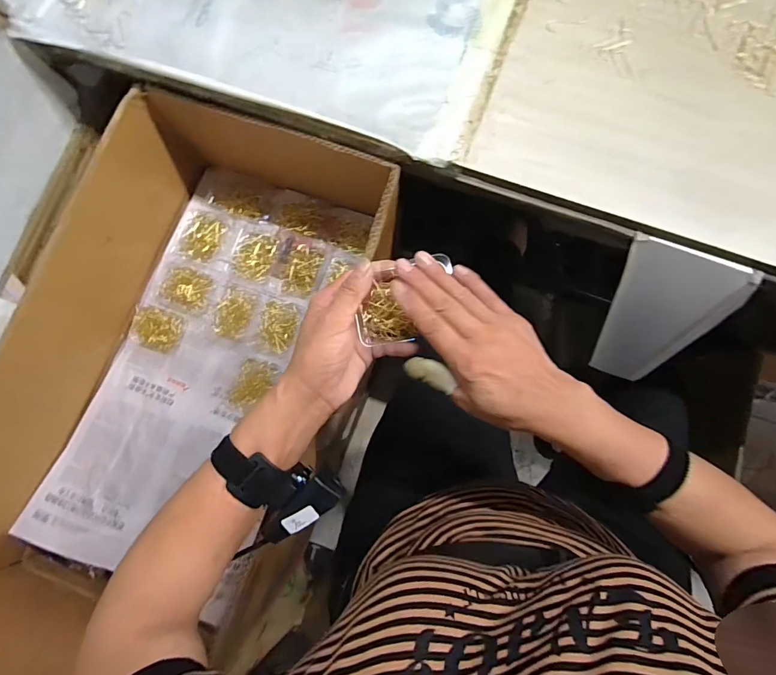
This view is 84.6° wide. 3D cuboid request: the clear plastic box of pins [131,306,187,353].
[{"bbox_3d":[-0.315,-0.012,0.579,0.069,0.010,0.055,18,85,5],"label":"clear plastic box of pins"}]

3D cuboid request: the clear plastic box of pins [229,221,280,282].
[{"bbox_3d":[-0.187,-0.119,0.593,0.068,0.013,0.078,11,85,5],"label":"clear plastic box of pins"}]

